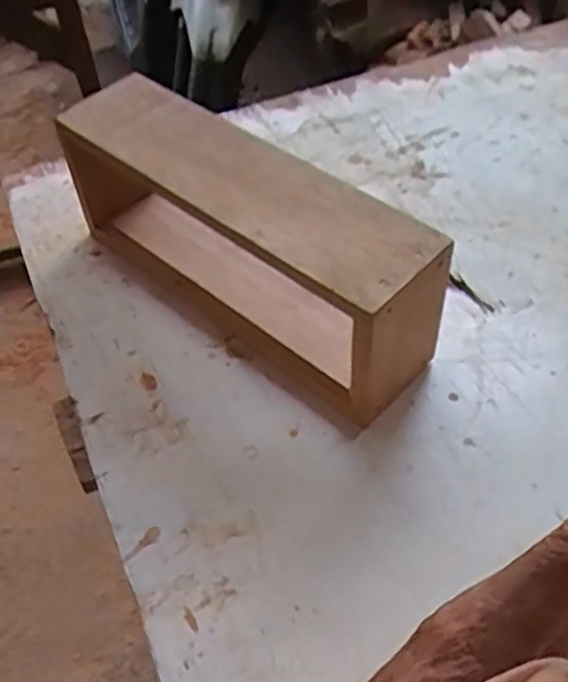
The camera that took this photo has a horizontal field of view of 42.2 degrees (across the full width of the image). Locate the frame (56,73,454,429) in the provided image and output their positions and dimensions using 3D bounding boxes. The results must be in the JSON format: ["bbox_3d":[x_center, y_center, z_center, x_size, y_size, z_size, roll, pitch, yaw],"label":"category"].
[{"bbox_3d":[-0.045,-0.094,0.681,0.382,0.163,0.095,32,58,27],"label":"frame"}]

